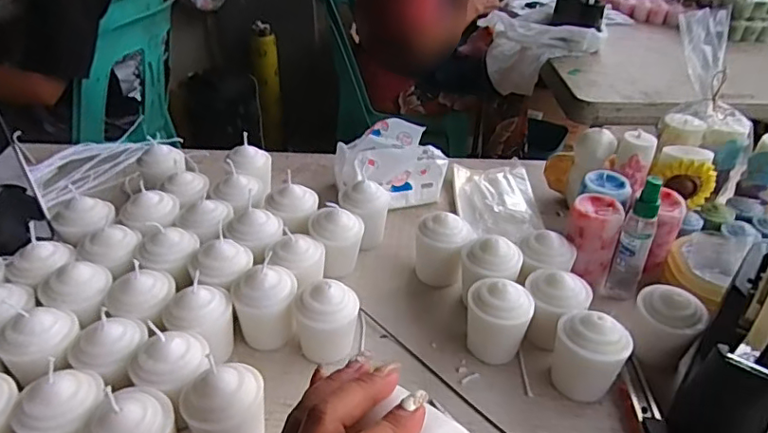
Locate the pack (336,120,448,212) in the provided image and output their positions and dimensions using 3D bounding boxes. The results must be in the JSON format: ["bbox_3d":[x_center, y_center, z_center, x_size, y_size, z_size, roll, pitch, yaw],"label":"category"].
[{"bbox_3d":[0.008,-0.067,0.690,0.132,0.076,0.084,-8,37,-12],"label":"pack"}]

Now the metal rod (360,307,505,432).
[{"bbox_3d":[0.048,0.140,0.475,0.010,0.010,0.212,-27,44,-33],"label":"metal rod"}]

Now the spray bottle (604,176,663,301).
[{"bbox_3d":[0.252,0.025,0.535,0.030,0.139,0.032,21,41,26],"label":"spray bottle"}]

